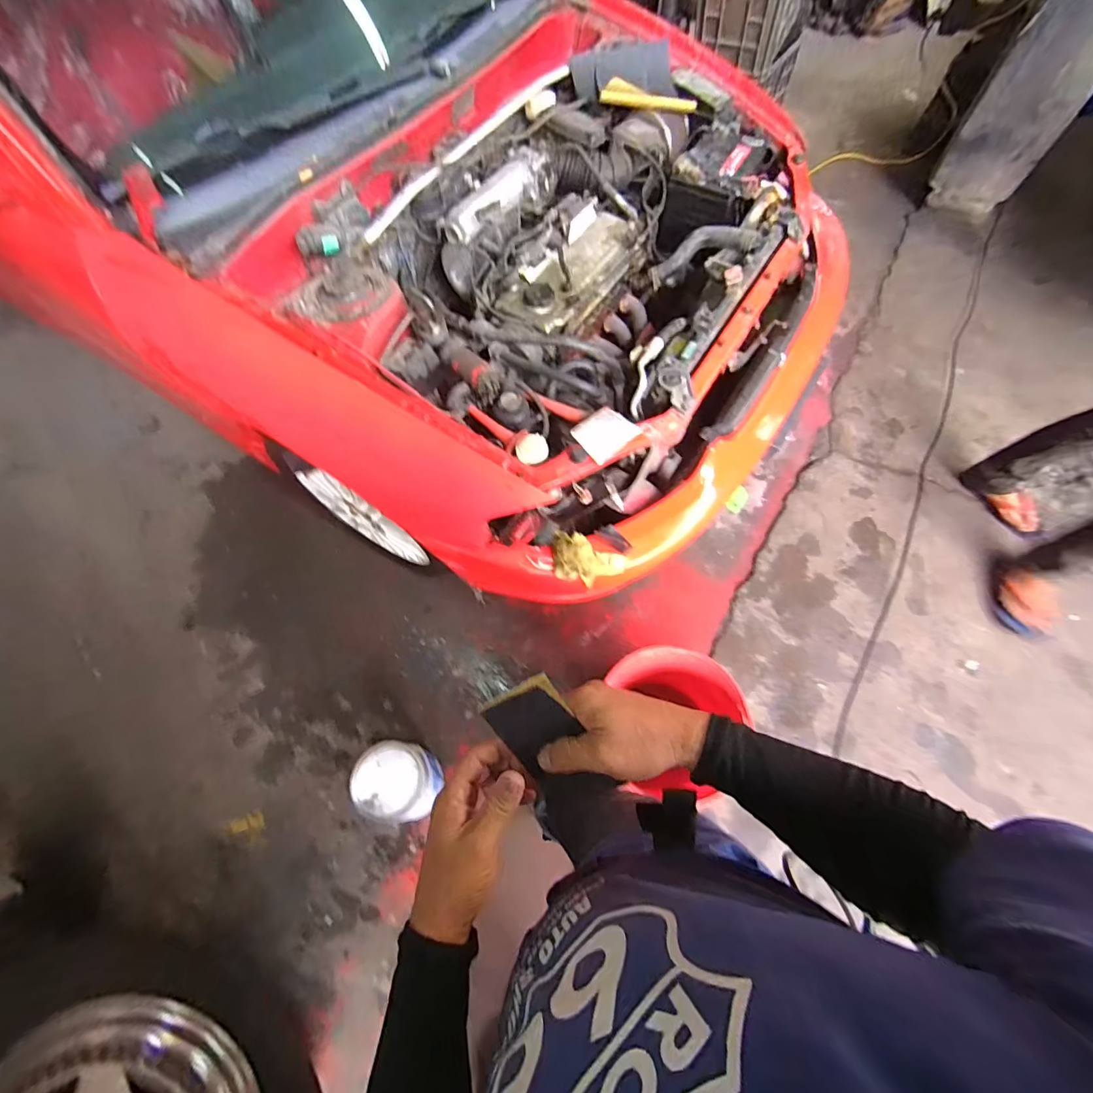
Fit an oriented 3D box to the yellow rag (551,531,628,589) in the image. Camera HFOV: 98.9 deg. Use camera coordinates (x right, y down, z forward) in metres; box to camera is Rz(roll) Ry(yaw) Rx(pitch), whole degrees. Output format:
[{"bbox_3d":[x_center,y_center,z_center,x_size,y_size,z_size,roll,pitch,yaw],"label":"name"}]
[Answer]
[{"bbox_3d":[0.084,0.029,0.979,0.162,0.079,0.089,13,67,9],"label":"yellow rag"}]

